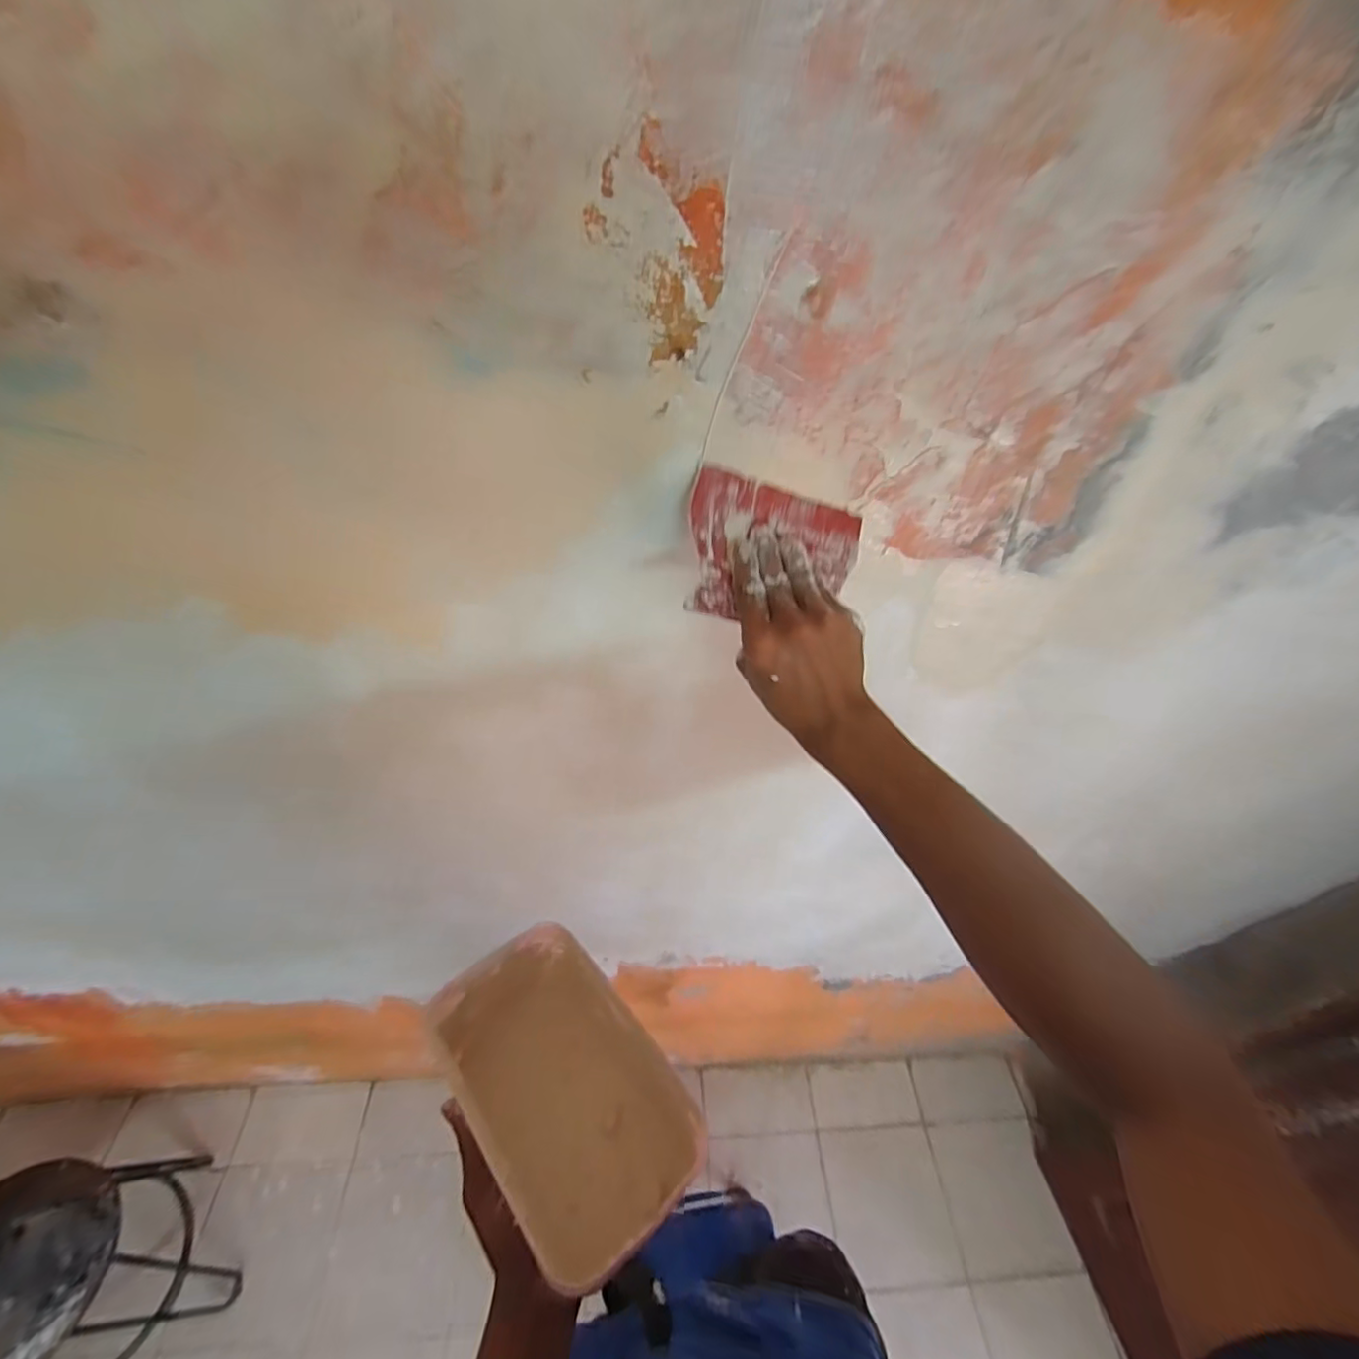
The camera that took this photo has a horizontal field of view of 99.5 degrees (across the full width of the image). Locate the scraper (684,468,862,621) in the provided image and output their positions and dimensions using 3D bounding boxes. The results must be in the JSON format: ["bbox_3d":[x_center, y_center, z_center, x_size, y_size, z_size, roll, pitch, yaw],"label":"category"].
[{"bbox_3d":[0.065,-0.082,0.391,0.122,0.009,0.101,12,75,-12],"label":"scraper"}]

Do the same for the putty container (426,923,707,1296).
[{"bbox_3d":[-0.077,0.269,0.386,0.116,0.064,0.183,-28,53,-29],"label":"putty container"}]

